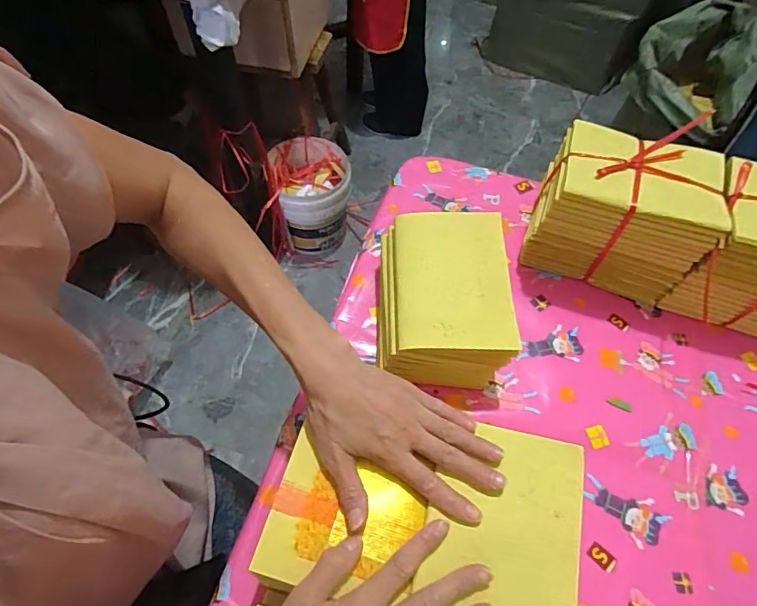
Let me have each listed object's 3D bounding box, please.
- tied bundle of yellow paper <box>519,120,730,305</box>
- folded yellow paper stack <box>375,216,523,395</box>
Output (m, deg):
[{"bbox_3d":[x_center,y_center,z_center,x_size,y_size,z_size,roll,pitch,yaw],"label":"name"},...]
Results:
[{"bbox_3d":[0.267,-0.104,0.521,0.166,0.135,0.114,18,61,8],"label":"tied bundle of yellow paper"},{"bbox_3d":[0.064,-0.006,0.483,0.129,0.081,0.160,2,60,-1],"label":"folded yellow paper stack"}]

